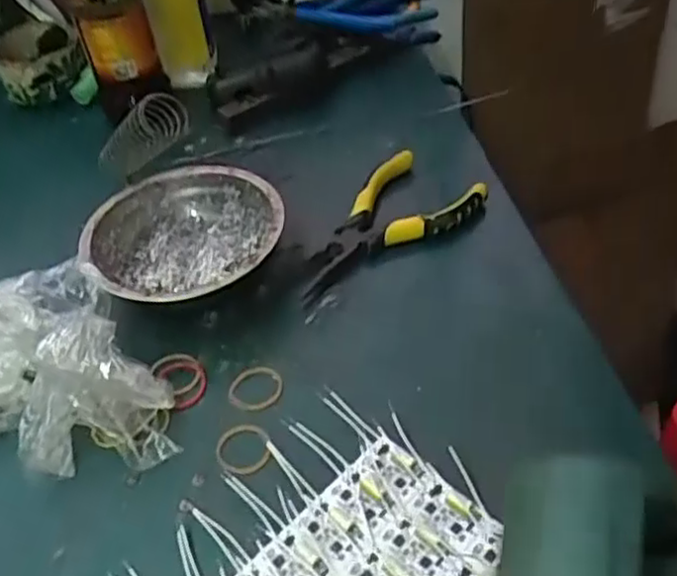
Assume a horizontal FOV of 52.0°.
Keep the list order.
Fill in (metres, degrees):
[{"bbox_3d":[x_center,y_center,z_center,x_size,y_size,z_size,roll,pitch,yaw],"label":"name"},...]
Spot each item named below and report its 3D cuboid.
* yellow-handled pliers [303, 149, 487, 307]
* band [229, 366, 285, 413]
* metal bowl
[{"bbox_3d":[0.029,-0.042,0.466,0.138,0.035,0.064,-36,51,-27],"label":"yellow-handled pliers"},{"bbox_3d":[-0.047,0.056,0.392,0.032,0.004,0.028,-18,45,-12],"label":"band"},{"bbox_3d":[-0.099,-0.026,0.457,0.124,0.047,0.119,-3,44,3],"label":"metal bowl"}]

